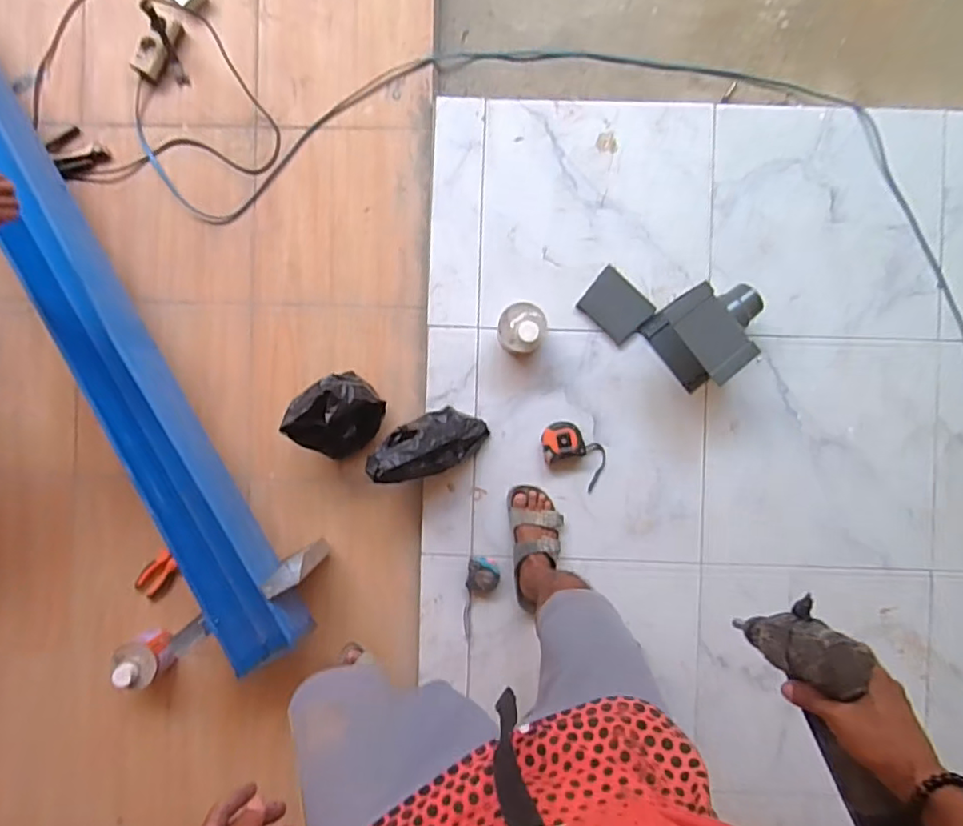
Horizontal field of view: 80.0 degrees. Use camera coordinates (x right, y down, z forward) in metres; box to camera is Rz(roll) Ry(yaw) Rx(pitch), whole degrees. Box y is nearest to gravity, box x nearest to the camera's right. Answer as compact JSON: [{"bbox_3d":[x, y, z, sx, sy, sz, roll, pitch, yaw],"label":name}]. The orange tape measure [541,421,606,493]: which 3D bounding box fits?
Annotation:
[{"bbox_3d":[0.201,0.088,1.248,0.160,0.043,0.106,30,92,1],"label":"orange tape measure"}]

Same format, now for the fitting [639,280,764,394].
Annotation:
[{"bbox_3d":[0.482,-0.178,1.180,0.212,0.171,0.175,-38,89,1],"label":"fitting"}]

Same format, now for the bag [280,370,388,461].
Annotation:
[{"bbox_3d":[-0.305,0.003,1.219,0.159,0.172,0.180,42,92,1],"label":"bag"}]

